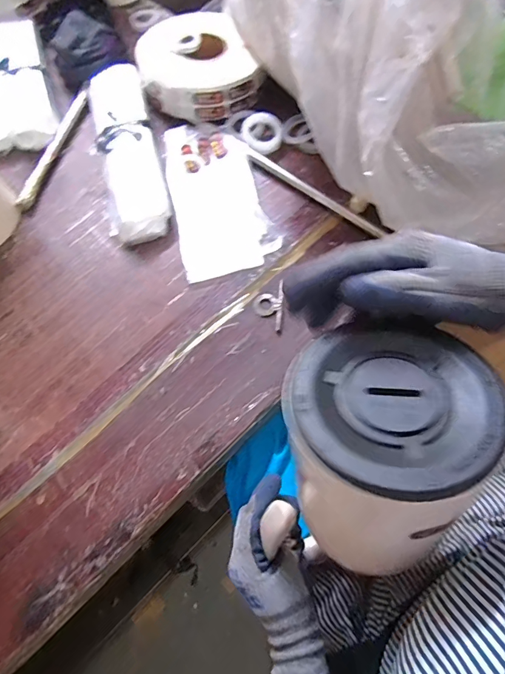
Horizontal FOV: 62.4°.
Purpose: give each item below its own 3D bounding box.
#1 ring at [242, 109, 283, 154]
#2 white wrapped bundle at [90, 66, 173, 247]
[{"bbox_3d":[0.015,-0.318,0.638,0.064,0.009,0.071,15,70,11],"label":"ring"},{"bbox_3d":[-0.194,-0.290,0.645,0.094,0.044,0.333,-16,67,-1],"label":"white wrapped bundle"}]

